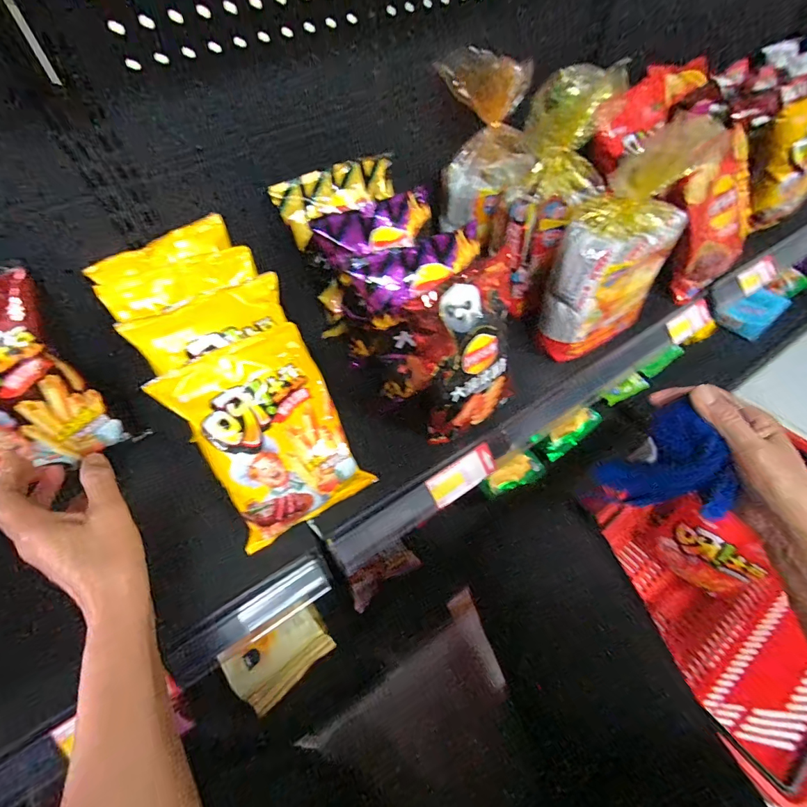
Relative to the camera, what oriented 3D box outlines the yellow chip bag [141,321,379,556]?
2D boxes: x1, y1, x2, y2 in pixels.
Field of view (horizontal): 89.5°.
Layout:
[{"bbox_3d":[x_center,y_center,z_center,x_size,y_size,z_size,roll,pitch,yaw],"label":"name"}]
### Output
[{"bbox_3d":[-0.139,0.034,0.436,0.152,0.035,0.203,-31,95,-22],"label":"yellow chip bag"}]

